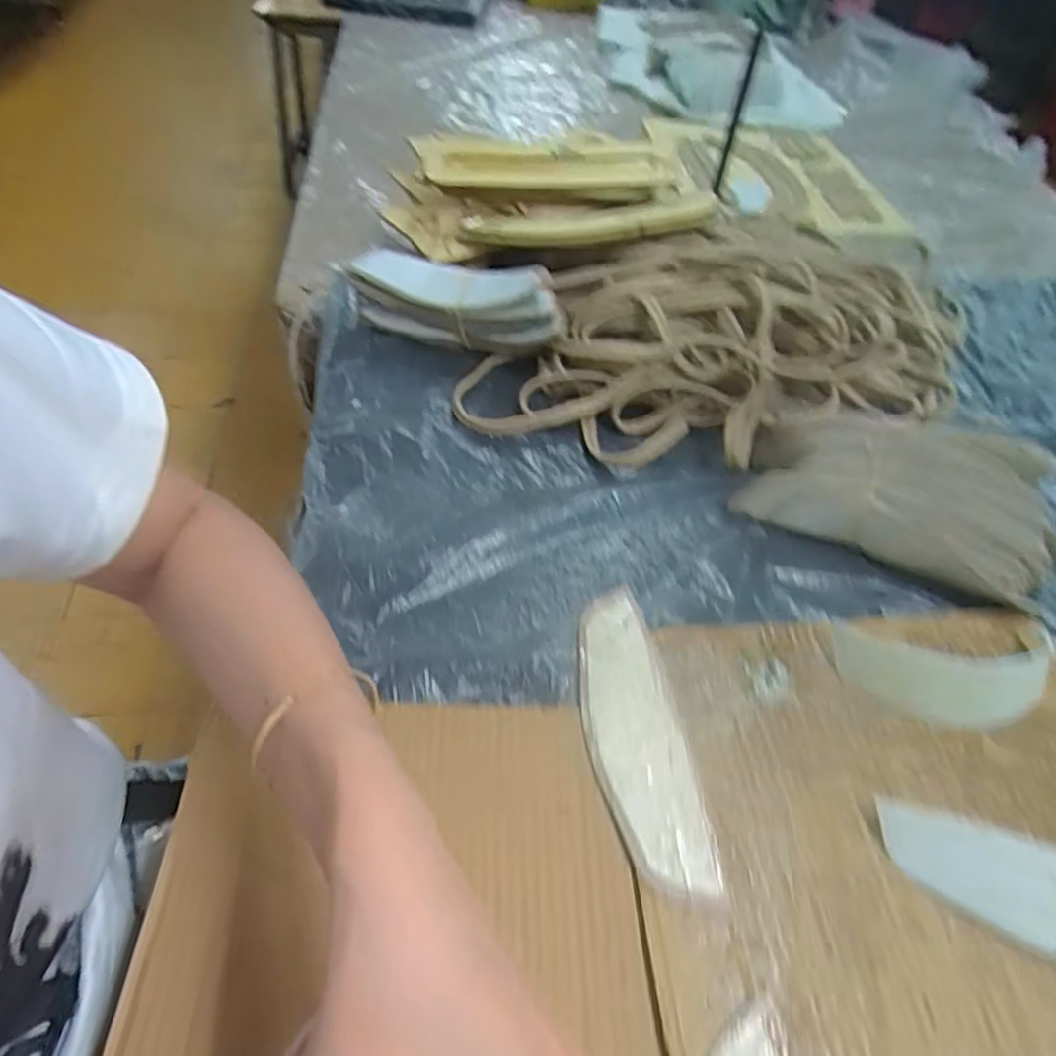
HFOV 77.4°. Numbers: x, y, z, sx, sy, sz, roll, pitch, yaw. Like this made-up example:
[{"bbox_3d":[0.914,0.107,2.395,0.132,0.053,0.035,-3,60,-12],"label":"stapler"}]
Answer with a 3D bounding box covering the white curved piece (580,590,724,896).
[{"bbox_3d":[0.057,0.108,0.359,0.049,0.009,0.164,-6,52,-8],"label":"white curved piece"}]

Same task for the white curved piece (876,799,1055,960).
[{"bbox_3d":[0.241,0.171,0.311,0.138,0.035,0.044,14,52,8],"label":"white curved piece"}]

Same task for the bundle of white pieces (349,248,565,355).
[{"bbox_3d":[-0.055,-0.189,0.553,0.180,0.067,0.051,16,52,10],"label":"bundle of white pieces"}]

